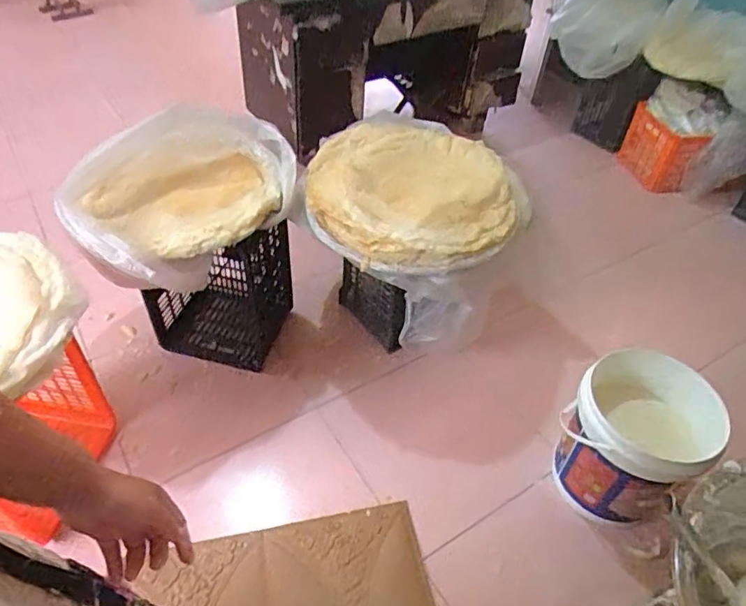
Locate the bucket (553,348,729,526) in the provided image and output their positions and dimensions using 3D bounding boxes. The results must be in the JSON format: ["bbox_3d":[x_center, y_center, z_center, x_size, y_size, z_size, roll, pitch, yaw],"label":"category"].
[{"bbox_3d":[0.640,0.338,1.356,0.304,0.326,0.316,2,45,-2],"label":"bucket"}]

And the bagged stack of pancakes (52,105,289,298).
[{"bbox_3d":[-0.496,-0.292,1.343,0.462,0.227,0.538,23,48,18],"label":"bagged stack of pancakes"}]

